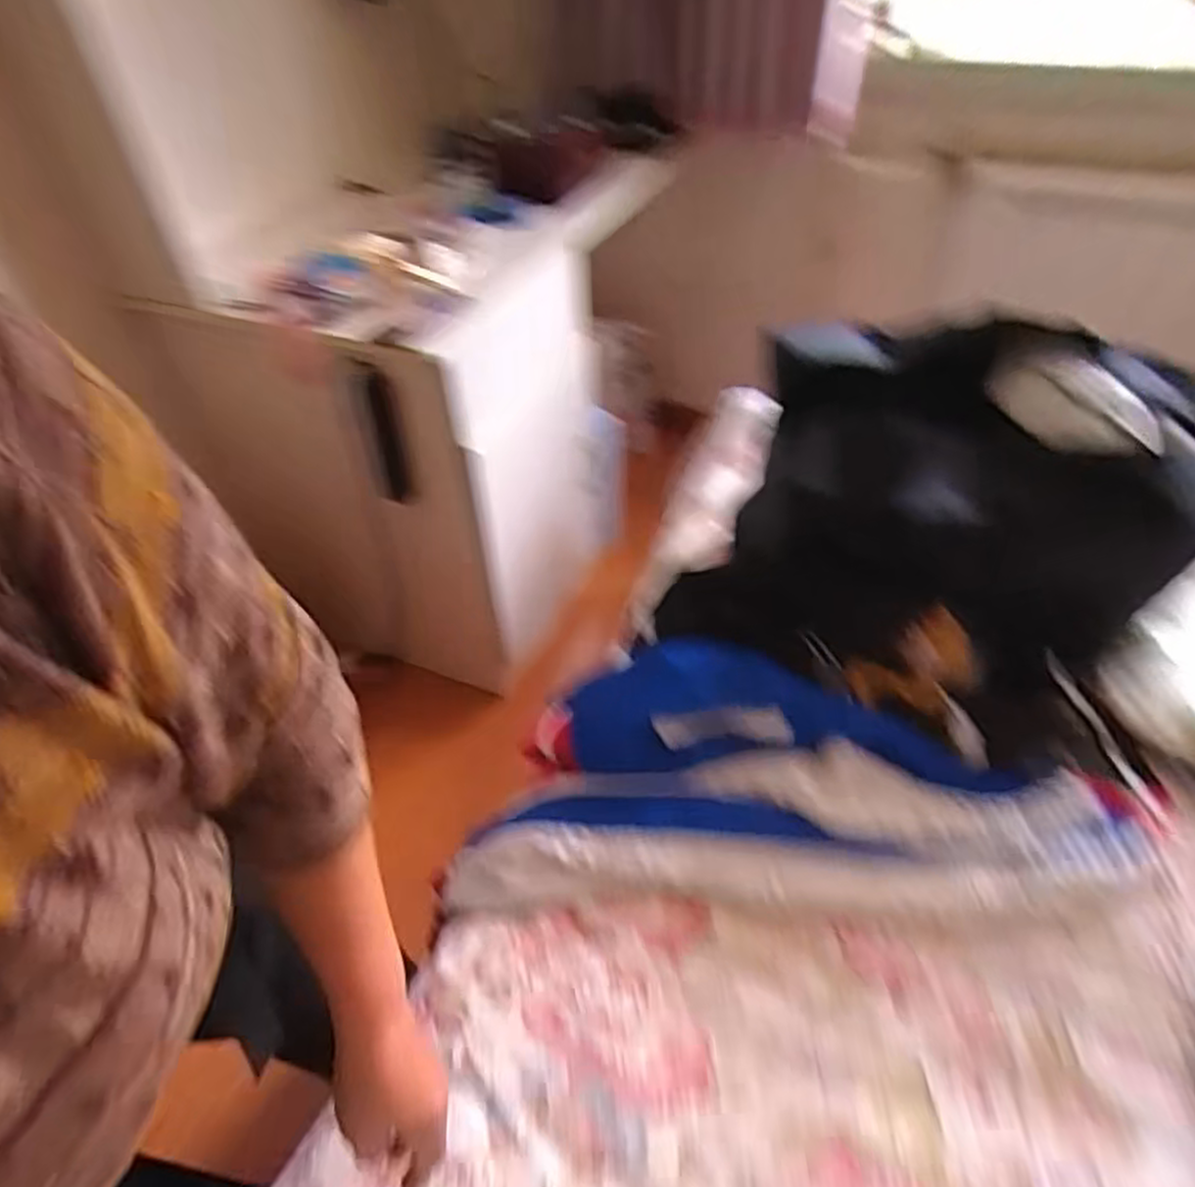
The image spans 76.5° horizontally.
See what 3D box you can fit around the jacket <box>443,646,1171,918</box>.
[{"bbox_3d":[0.201,0.188,0.798,0.725,0.107,0.261,-1,46,4],"label":"jacket"}]

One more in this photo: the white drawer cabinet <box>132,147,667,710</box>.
[{"bbox_3d":[-0.231,-0.284,1.421,0.392,0.735,0.610,19,50,21],"label":"white drawer cabinet"}]

